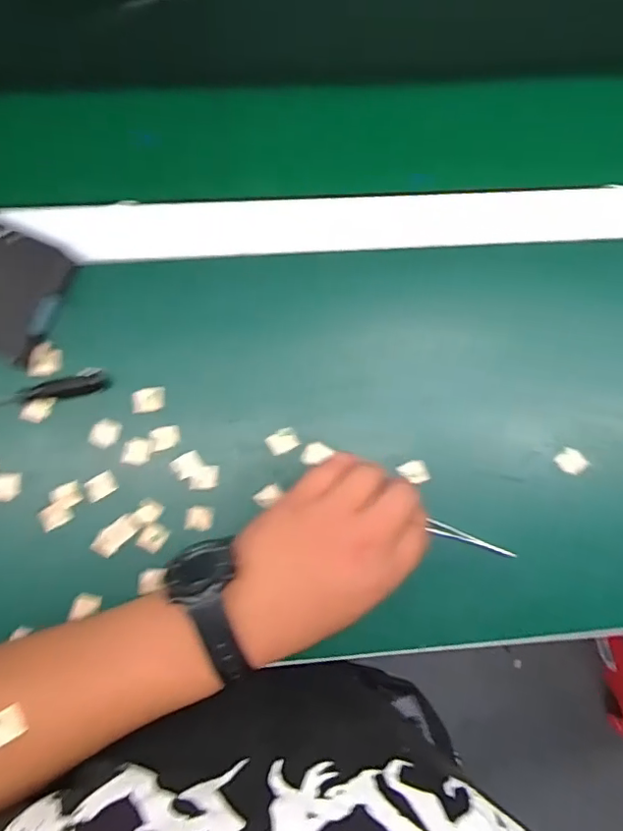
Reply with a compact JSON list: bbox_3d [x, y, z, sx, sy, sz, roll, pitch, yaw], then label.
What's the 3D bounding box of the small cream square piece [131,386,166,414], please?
[{"bbox_3d":[-0.118,-0.011,0.401,0.023,0.004,0.018,-5,85,-4],"label":"small cream square piece"}]

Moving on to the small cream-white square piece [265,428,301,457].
[{"bbox_3d":[-0.021,0.019,0.407,0.022,0.007,0.017,-30,90,-3],"label":"small cream-white square piece"}]

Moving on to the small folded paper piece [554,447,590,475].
[{"bbox_3d":[0.196,0.035,0.419,0.022,0.004,0.019,45,83,2],"label":"small folded paper piece"}]

